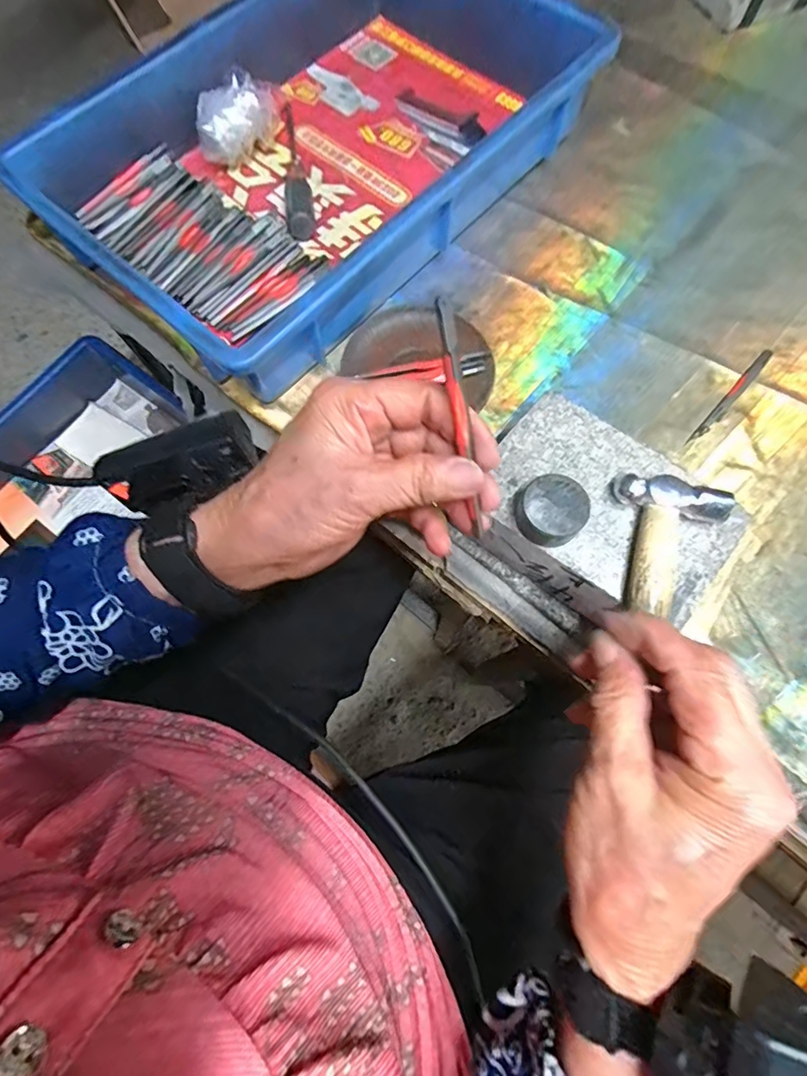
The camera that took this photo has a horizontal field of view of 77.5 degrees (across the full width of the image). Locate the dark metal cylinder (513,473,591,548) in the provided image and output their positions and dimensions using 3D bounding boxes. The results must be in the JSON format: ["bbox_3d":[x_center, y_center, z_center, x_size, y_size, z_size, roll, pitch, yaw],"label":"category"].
[{"bbox_3d":[0.085,-0.016,0.290,0.035,0.022,0.038,0,74,1],"label":"dark metal cylinder"}]

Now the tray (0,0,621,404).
[{"bbox_3d":[-0.072,-0.332,0.424,0.281,0.075,0.416,41,77,12],"label":"tray"}]

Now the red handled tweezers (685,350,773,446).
[{"bbox_3d":[0.254,-0.109,0.388,0.009,0.004,0.107,42,77,12],"label":"red handled tweezers"}]

